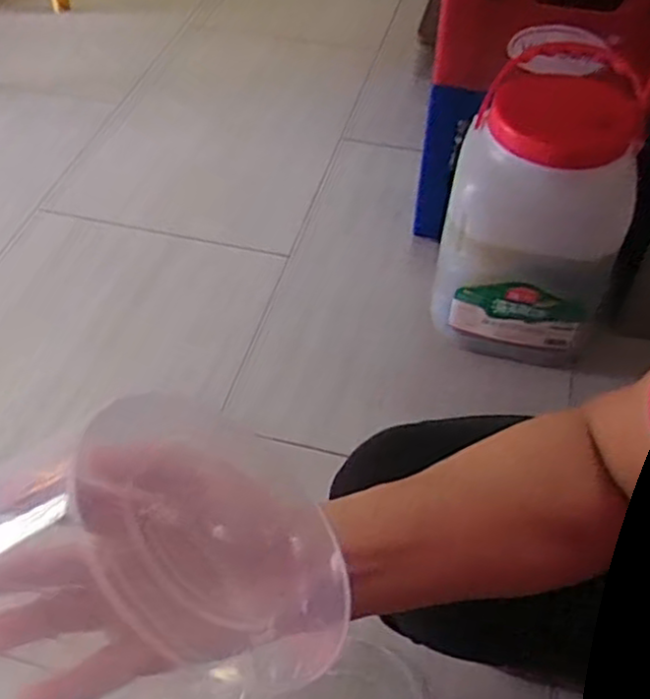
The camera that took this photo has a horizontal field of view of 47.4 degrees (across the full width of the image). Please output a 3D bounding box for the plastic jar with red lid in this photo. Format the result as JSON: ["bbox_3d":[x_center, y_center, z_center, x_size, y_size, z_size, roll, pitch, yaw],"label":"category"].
[{"bbox_3d":[0.241,-0.163,0.855,0.182,0.294,0.193,12,51,10],"label":"plastic jar with red lid"}]

